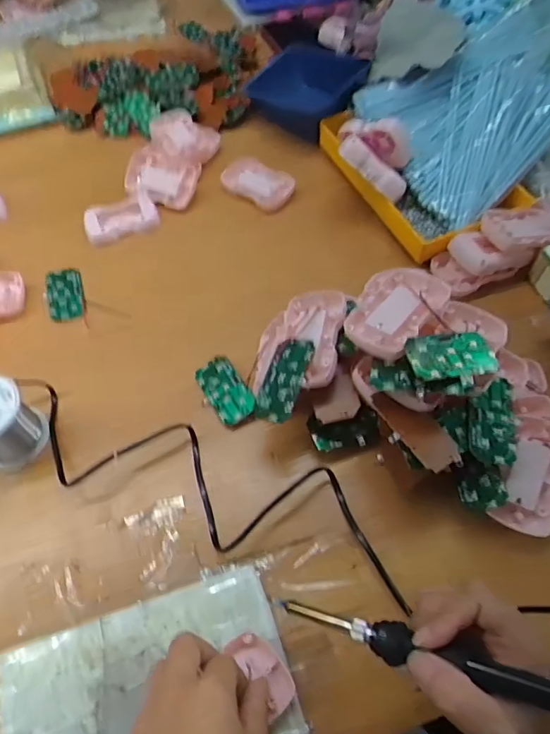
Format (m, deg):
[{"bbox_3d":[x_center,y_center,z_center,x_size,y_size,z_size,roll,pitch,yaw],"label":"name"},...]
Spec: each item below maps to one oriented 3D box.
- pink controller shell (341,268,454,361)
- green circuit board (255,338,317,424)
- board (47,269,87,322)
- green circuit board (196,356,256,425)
[{"bbox_3d":[0.097,-0.045,0.401,0.060,0.018,0.090,27,64,30],"label":"pink controller shell"},{"bbox_3d":[0.007,0.011,0.408,0.041,0.005,0.071,7,71,42],"label":"green circuit board"},{"bbox_3d":[-0.232,-0.081,0.547,0.038,0.005,0.069,-14,61,-11],"label":"board"},{"bbox_3d":[-0.047,0.022,0.469,0.036,0.004,0.074,-38,58,3],"label":"green circuit board"}]

